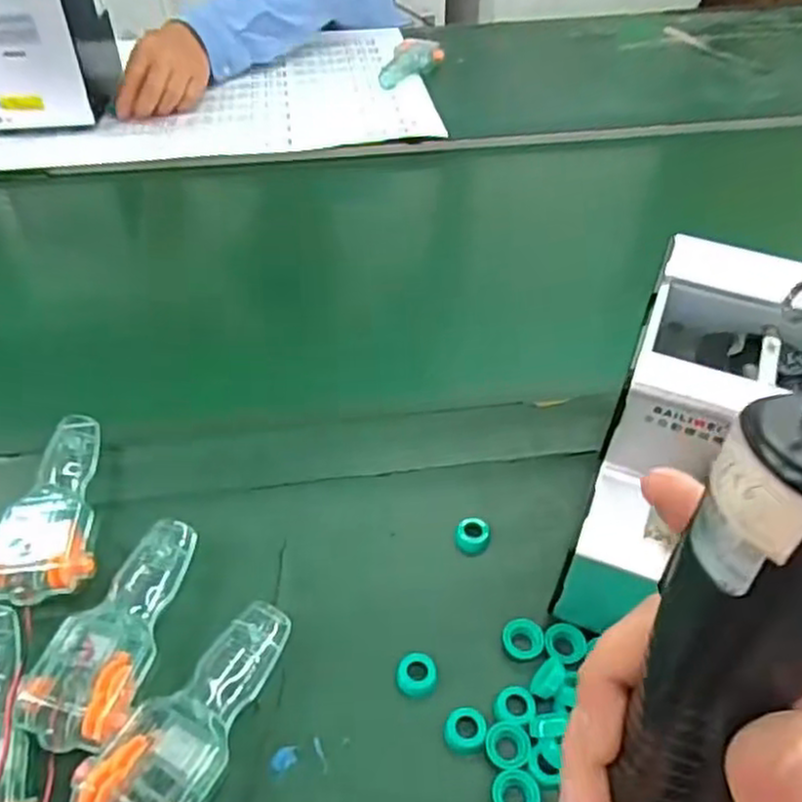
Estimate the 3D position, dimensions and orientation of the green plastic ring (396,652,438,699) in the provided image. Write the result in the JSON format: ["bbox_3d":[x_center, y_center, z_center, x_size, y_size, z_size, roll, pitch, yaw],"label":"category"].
[{"bbox_3d":[0.009,0.146,0.385,0.021,0.008,0.022,0,46,0],"label":"green plastic ring"}]

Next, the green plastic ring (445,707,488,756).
[{"bbox_3d":[0.033,0.167,0.365,0.020,0.005,0.022,0,46,0],"label":"green plastic ring"}]

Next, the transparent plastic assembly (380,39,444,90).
[{"bbox_3d":[0.008,-0.436,0.929,0.038,0.031,0.113,29,52,25],"label":"transparent plastic assembly"}]

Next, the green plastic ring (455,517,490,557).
[{"bbox_3d":[0.045,0.081,0.442,0.020,0.009,0.023,18,48,16],"label":"green plastic ring"}]

